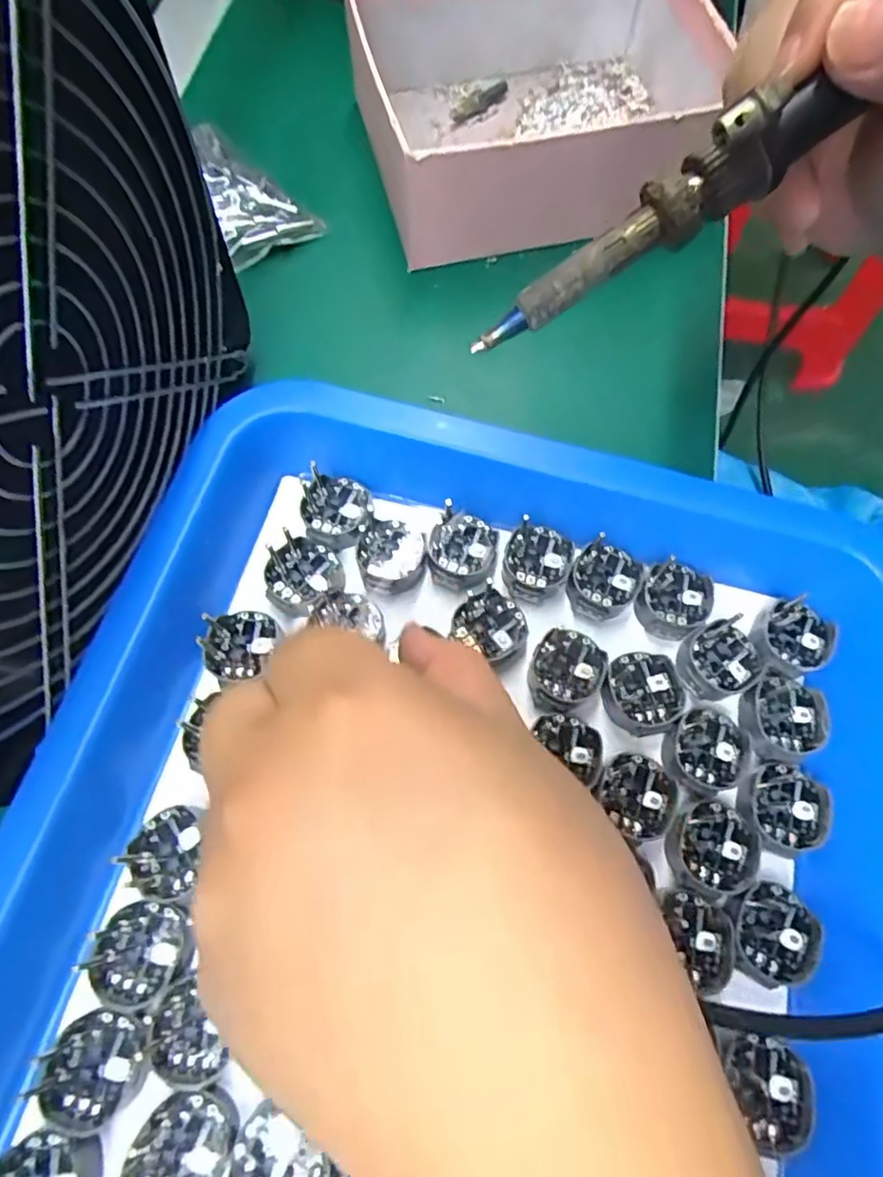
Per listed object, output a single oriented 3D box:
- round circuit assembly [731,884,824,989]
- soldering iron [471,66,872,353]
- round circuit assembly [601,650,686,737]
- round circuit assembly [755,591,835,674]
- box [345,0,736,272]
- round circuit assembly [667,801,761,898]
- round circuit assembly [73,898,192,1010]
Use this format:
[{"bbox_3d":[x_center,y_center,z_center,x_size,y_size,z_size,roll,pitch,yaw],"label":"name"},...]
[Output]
[{"bbox_3d":[0.103,0.106,0.193,0.027,0.006,0.026,-1,68,2],"label":"round circuit assembly"},{"bbox_3d":[0.105,-0.134,0.160,0.227,0.023,0.016,-33,69,10],"label":"soldering iron"},{"bbox_3d":[0.072,0.037,0.224,0.027,0.010,0.028,-1,68,2],"label":"round circuit assembly"},{"bbox_3d":[0.129,0.017,0.229,0.025,0.006,0.026,-1,68,2],"label":"round circuit assembly"},{"bbox_3d":[0.048,-0.235,0.300,0.160,0.057,0.131,-13,68,-3],"label":"box"},{"bbox_3d":[0.088,0.083,0.202,0.030,0.004,0.028,-1,68,2],"label":"round circuit assembly"},{"bbox_3d":[-0.091,0.109,0.186,0.030,0.007,0.027,-19,69,-5],"label":"round circuit assembly"}]

